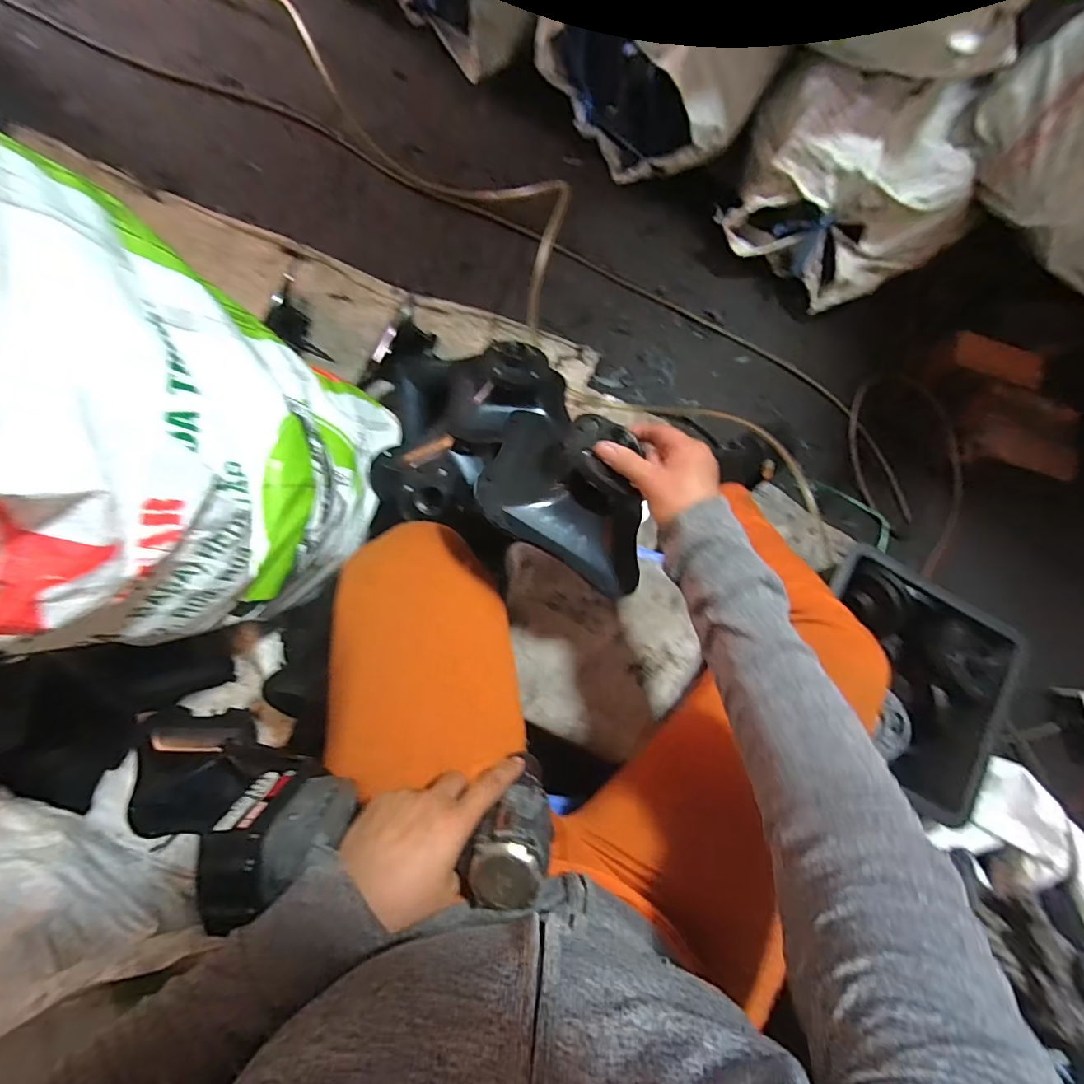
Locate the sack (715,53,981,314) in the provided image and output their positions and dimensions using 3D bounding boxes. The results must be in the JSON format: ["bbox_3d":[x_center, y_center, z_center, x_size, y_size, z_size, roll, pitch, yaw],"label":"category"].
[{"bbox_3d":[0.498,-0.571,0.792,0.381,0.226,0.246,33,81,3],"label":"sack"}]

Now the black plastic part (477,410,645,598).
[{"bbox_3d":[0.030,-0.046,0.466,0.164,0.094,0.150,0,81,-3],"label":"black plastic part"}]

